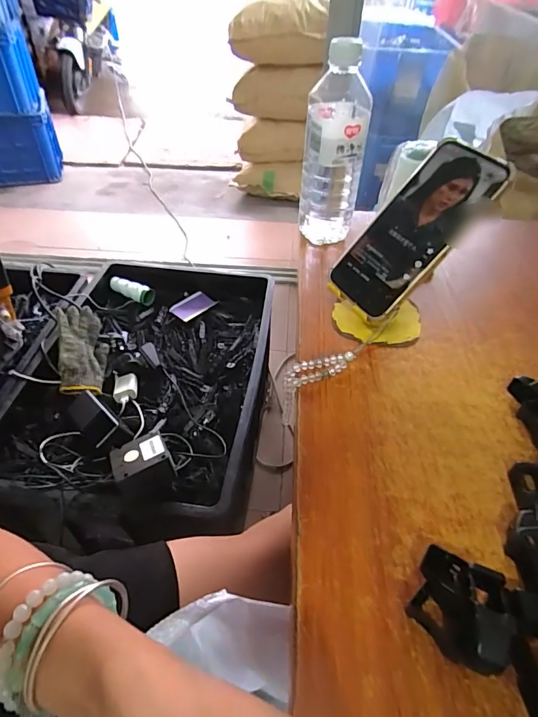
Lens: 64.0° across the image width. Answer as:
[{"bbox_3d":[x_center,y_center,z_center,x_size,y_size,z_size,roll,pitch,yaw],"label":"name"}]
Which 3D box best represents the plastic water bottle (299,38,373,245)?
[{"bbox_3d":[0.074,-0.230,0.502,0.069,0.210,0.055,5,45,4],"label":"plastic water bottle"}]

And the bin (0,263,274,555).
[{"bbox_3d":[-0.234,0.005,0.815,0.433,0.117,0.588,4,45,2],"label":"bin"}]

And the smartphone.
[{"bbox_3d":[0.132,-0.117,0.394,0.010,0.164,0.076,23,23,-48],"label":"smartphone"}]

